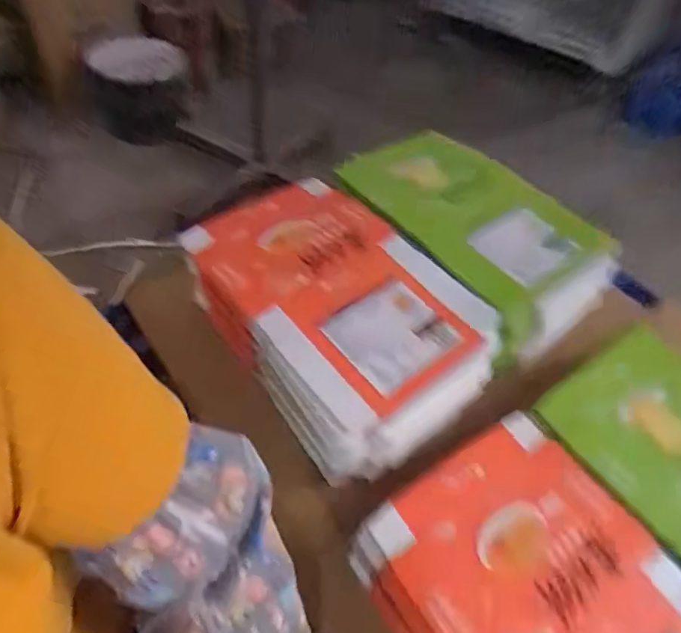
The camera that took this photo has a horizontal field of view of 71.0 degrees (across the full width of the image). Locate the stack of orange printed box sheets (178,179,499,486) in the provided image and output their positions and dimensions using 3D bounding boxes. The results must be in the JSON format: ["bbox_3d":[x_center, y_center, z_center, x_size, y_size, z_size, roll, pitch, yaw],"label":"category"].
[{"bbox_3d":[-0.012,-0.022,0.773,0.321,0.116,0.475,-31,61,-27],"label":"stack of orange printed box sheets"}]

